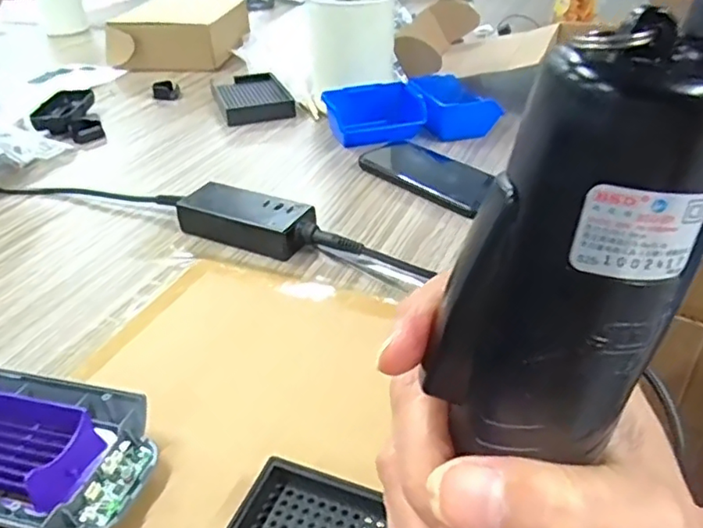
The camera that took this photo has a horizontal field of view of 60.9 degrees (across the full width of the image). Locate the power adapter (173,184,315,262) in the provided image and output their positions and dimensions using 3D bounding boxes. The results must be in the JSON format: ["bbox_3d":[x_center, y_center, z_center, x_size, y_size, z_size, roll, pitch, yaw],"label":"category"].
[{"bbox_3d":[-0.090,-0.039,0.522,0.126,0.030,0.047,17,38,25],"label":"power adapter"}]

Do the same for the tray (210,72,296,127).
[{"bbox_3d":[-0.137,-0.226,0.814,0.088,0.026,0.161,-12,36,-15],"label":"tray"}]

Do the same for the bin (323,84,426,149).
[{"bbox_3d":[0.028,-0.177,0.715,0.114,0.048,0.091,-7,32,-8],"label":"bin"}]

